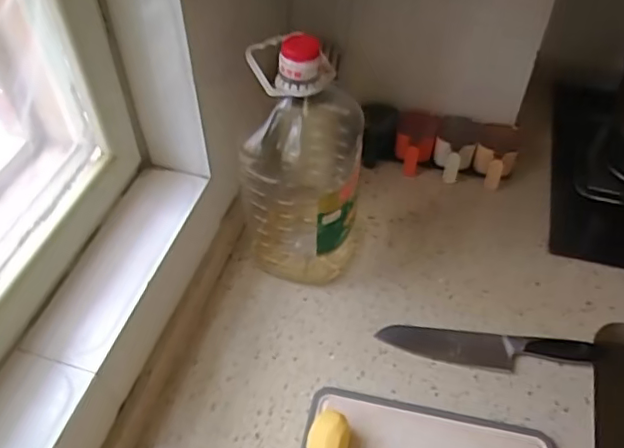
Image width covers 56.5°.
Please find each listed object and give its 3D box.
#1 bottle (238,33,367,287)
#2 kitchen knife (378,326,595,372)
[{"bbox_3d":[-0.009,-0.085,0.758,0.138,0.344,0.158,5,49,5],"label":"bottle"},{"bbox_3d":[0.224,0.159,0.757,0.266,0.027,0.051,8,50,8],"label":"kitchen knife"}]

